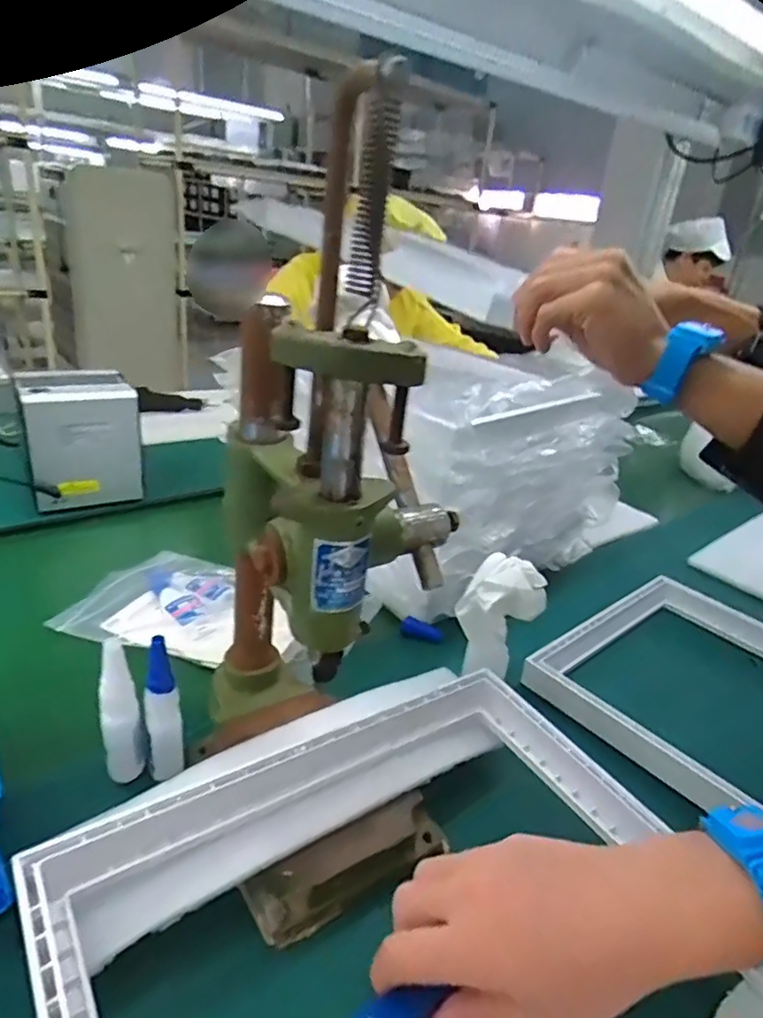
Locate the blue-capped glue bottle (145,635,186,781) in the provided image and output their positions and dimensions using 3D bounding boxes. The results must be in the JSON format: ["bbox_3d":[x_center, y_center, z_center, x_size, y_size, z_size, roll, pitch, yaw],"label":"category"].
[{"bbox_3d":[-0.149,0.137,0.431,0.023,0.097,0.030,-7,29,-26],"label":"blue-capped glue bottle"}]

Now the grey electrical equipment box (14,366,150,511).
[{"bbox_3d":[-0.377,-0.093,0.790,0.124,0.142,0.120,-9,30,-30],"label":"grey electrical equipment box"}]

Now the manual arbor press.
[{"bbox_3d":[-0.020,0.013,0.362,0.138,0.411,0.178,-6,28,-26],"label":"manual arbor press"}]

